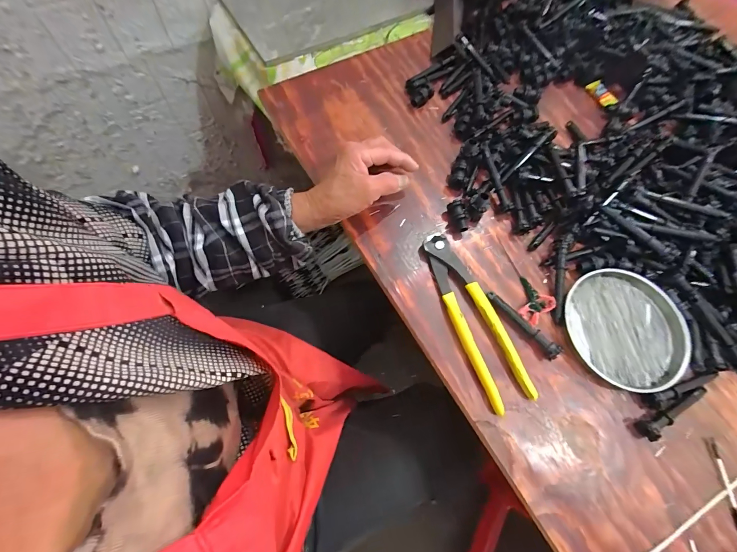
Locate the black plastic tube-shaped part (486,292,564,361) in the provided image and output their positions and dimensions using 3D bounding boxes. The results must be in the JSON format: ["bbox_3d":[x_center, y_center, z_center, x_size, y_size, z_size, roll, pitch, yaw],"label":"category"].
[{"bbox_3d":[0.172,0.052,0.375,0.016,0.015,0.094,-38,75,-14],"label":"black plastic tube-shaped part"}]

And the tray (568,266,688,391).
[{"bbox_3d":[0.292,0.058,0.382,0.126,0.011,0.132,-27,73,-11],"label":"tray"}]

